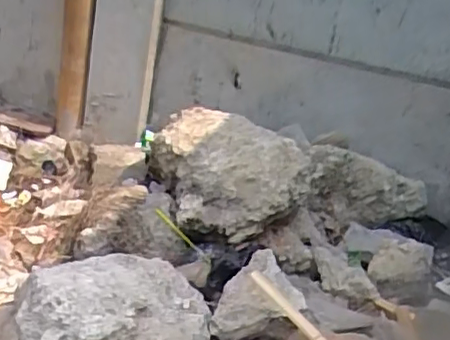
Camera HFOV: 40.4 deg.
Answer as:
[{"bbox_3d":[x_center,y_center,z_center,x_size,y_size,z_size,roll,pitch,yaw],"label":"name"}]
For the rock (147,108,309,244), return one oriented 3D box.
[{"bbox_3d":[0.013,0.000,1.409,0.291,0.177,0.343,-3,27,-27],"label":"rock"}]

